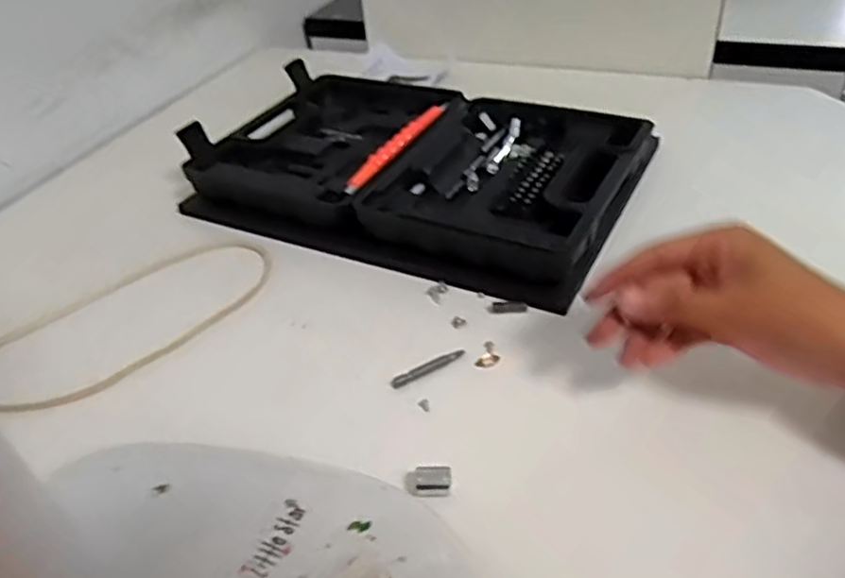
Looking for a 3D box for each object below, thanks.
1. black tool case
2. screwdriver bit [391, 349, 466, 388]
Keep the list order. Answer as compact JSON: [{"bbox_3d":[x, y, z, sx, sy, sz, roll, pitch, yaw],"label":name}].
[{"bbox_3d":[-0.007,-0.108,0.562,0.342,0.039,0.220,16,45,24],"label":"black tool case"},{"bbox_3d":[0.004,0.047,0.405,0.048,0.005,0.007,-23,43,-19],"label":"screwdriver bit"}]

